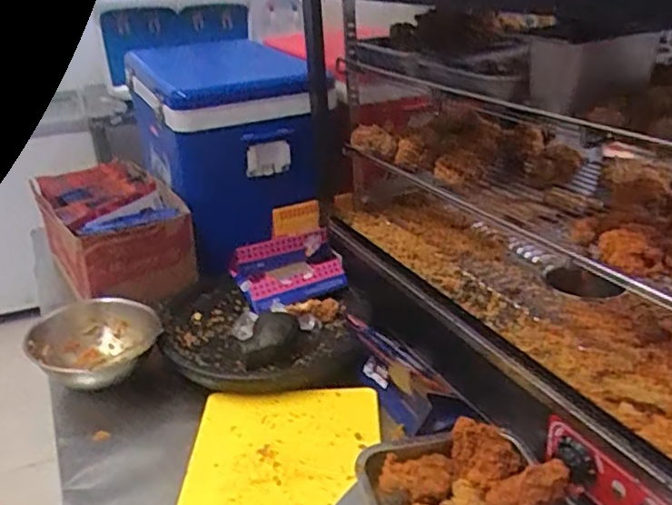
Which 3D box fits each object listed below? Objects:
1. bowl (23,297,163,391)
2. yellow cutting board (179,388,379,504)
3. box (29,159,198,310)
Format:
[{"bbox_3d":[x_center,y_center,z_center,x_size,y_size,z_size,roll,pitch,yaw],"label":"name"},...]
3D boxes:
[{"bbox_3d":[-0.377,0.144,0.975,0.192,0.067,0.172,-3,26,0],"label":"bowl"},{"bbox_3d":[-0.066,0.279,0.767,0.235,0.013,0.338,-2,26,1],"label":"yellow cutting board"},{"bbox_3d":[-0.410,-0.044,1.182,0.202,0.144,0.352,-19,31,-30],"label":"box"}]

